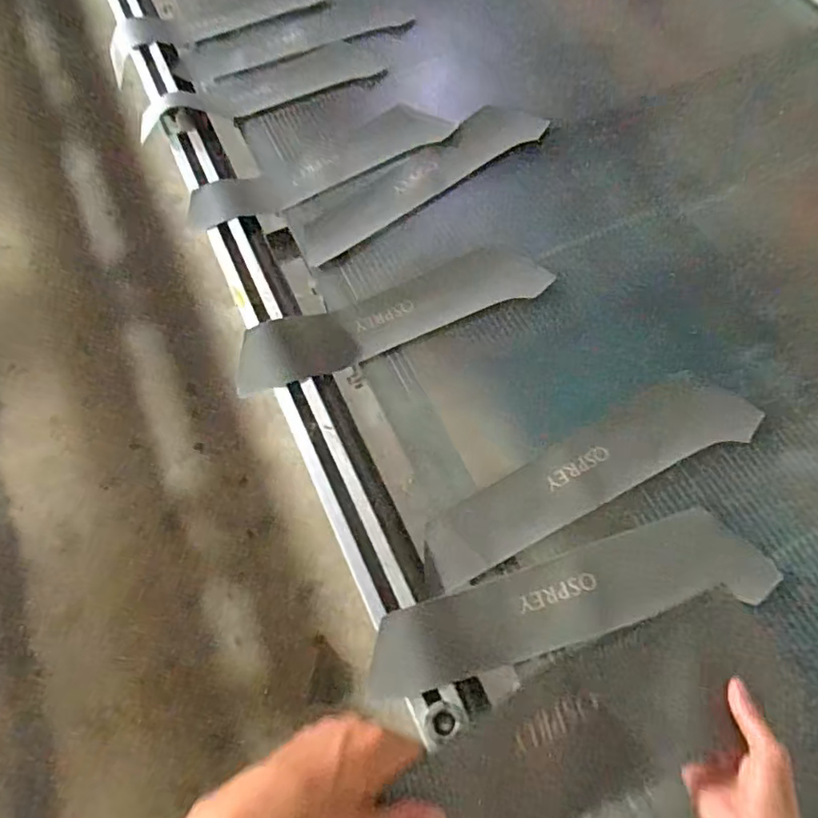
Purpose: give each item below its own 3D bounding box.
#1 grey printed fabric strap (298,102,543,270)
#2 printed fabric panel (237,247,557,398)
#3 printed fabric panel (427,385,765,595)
[{"bbox_3d":[0.017,-0.378,0.963,0.446,0.018,0.128,-34,67,-14],"label":"grey printed fabric strap"},{"bbox_3d":[-0.022,-0.140,0.822,0.457,0.043,0.116,-23,64,-10],"label":"printed fabric panel"},{"bbox_3d":[0.217,0.075,0.710,0.426,0.023,0.095,-23,64,-10],"label":"printed fabric panel"}]

